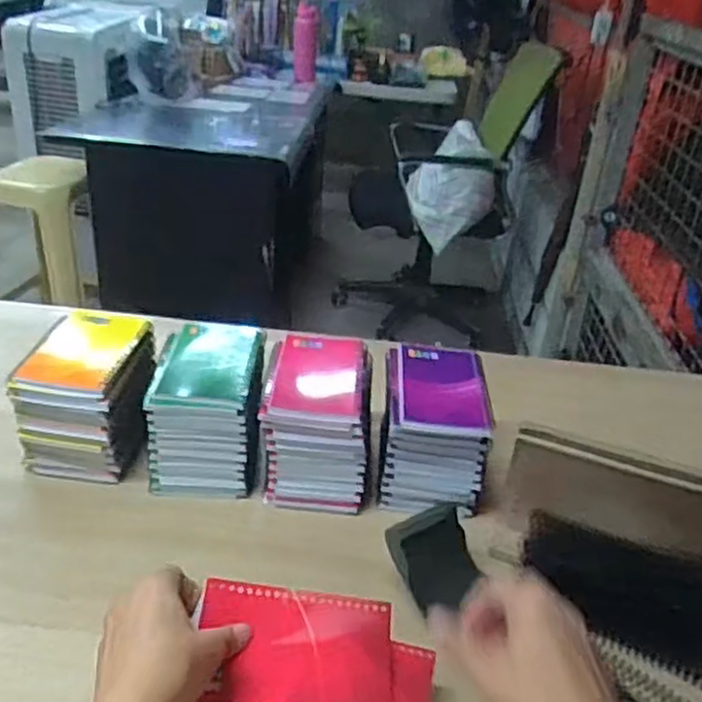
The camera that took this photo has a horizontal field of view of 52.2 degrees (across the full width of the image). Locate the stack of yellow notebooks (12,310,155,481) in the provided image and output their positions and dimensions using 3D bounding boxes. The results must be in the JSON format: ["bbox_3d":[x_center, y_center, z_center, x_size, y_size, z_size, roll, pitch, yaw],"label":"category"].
[{"bbox_3d":[-0.262,0.047,0.732,0.112,0.124,0.143,6,31,1],"label":"stack of yellow notebooks"}]

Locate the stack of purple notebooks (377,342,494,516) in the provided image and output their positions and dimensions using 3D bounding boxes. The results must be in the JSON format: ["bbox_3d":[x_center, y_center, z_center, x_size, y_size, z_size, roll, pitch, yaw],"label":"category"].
[{"bbox_3d":[0.081,0.079,0.728,0.094,0.117,0.130,4,31,-1],"label":"stack of purple notebooks"}]

